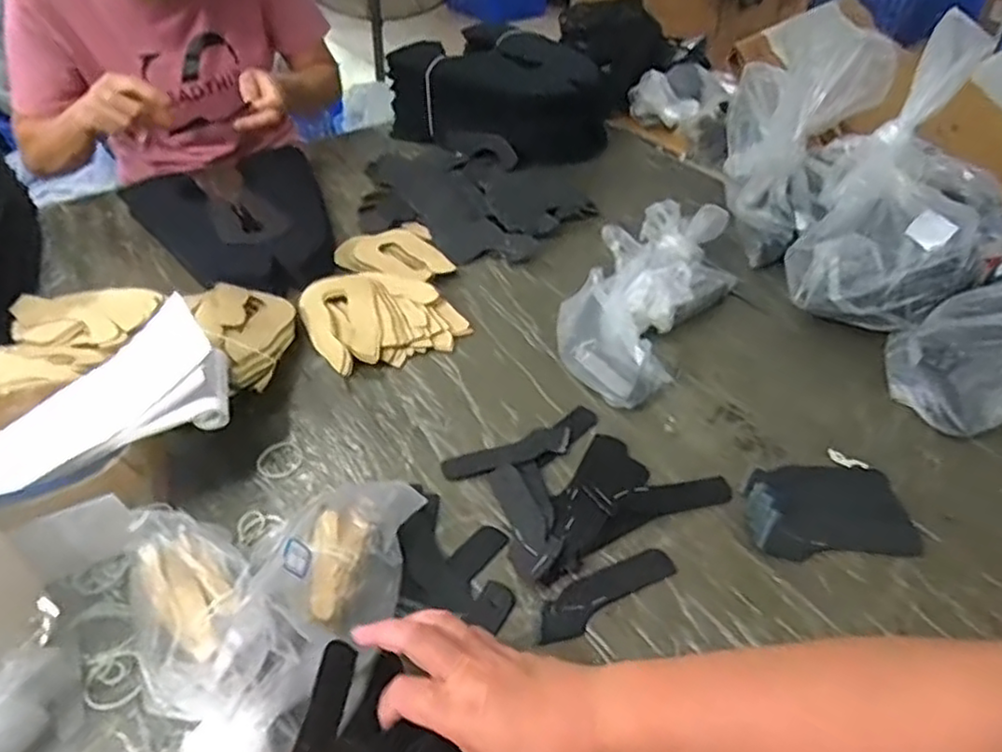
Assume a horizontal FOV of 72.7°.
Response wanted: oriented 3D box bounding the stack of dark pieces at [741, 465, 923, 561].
[{"bbox_3d":[0.270,0.109,0.565,0.128,0.014,0.090,0,41,2],"label":"stack of dark pieces"}]

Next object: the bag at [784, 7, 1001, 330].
[{"bbox_3d":[0.404,-0.164,0.662,0.191,0.272,0.122,13,43,16],"label":"bag"}]

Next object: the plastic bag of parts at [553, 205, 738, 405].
[{"bbox_3d":[0.163,-0.100,0.752,0.133,0.072,0.305,22,46,24],"label":"plastic bag of parts"}]

